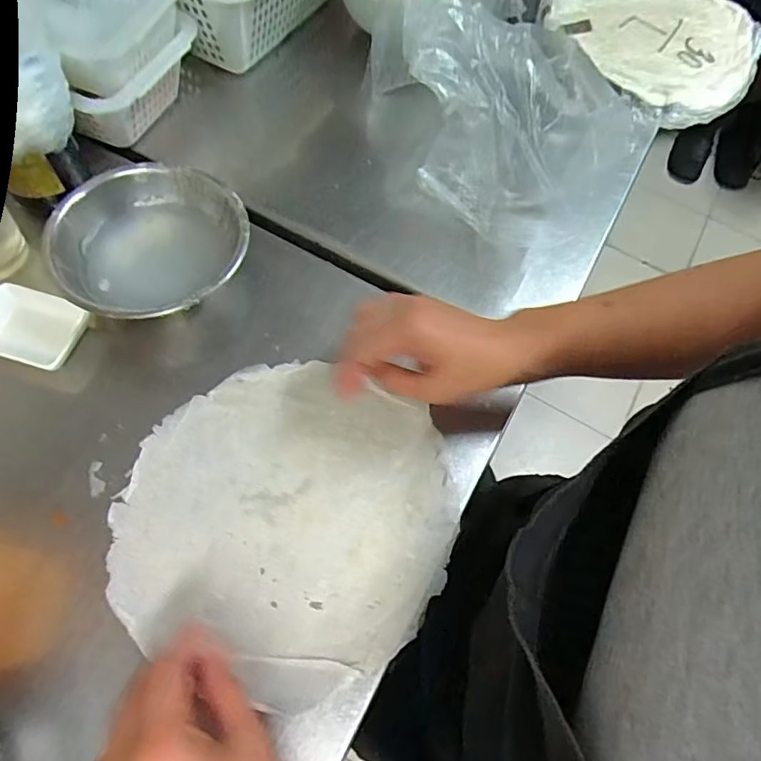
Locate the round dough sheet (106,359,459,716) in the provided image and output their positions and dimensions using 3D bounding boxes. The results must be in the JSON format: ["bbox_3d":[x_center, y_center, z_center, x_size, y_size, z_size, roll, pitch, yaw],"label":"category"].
[{"bbox_3d":[-0.066,0.094,0.394,0.230,0.007,0.221,2,65,-5],"label":"round dough sheet"}]

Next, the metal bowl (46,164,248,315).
[{"bbox_3d":[-0.185,-0.105,0.451,0.148,0.067,0.143,2,63,-4],"label":"metal bowl"}]

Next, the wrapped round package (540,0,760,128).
[{"bbox_3d":[0.346,-0.440,0.679,0.259,0.032,0.282,-24,68,-16],"label":"wrapped round package"}]

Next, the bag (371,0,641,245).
[{"bbox_3d":[0.103,-0.286,0.519,0.147,0.139,0.272,-13,66,-11],"label":"bag"}]

